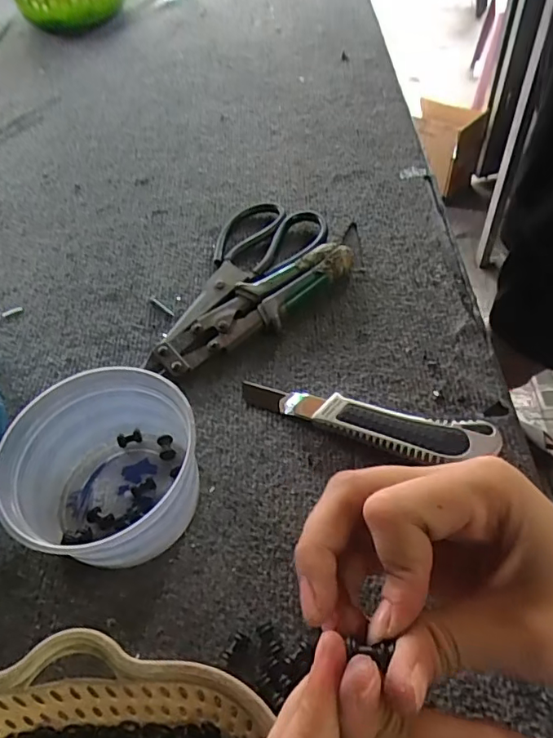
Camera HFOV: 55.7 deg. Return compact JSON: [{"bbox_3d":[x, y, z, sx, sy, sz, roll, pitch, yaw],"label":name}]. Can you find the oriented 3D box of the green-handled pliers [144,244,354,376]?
[{"bbox_3d":[-0.018,-0.052,0.442,0.192,0.021,0.050,-36,58,-21],"label":"green-handled pliers"}]

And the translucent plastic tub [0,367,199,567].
[{"bbox_3d":[-0.104,0.064,0.331,0.112,0.068,0.104,-2,52,3],"label":"translucent plastic tub"}]

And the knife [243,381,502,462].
[{"bbox_3d":[0.058,0.037,0.366,0.179,0.021,0.034,13,55,15],"label":"knife"}]

